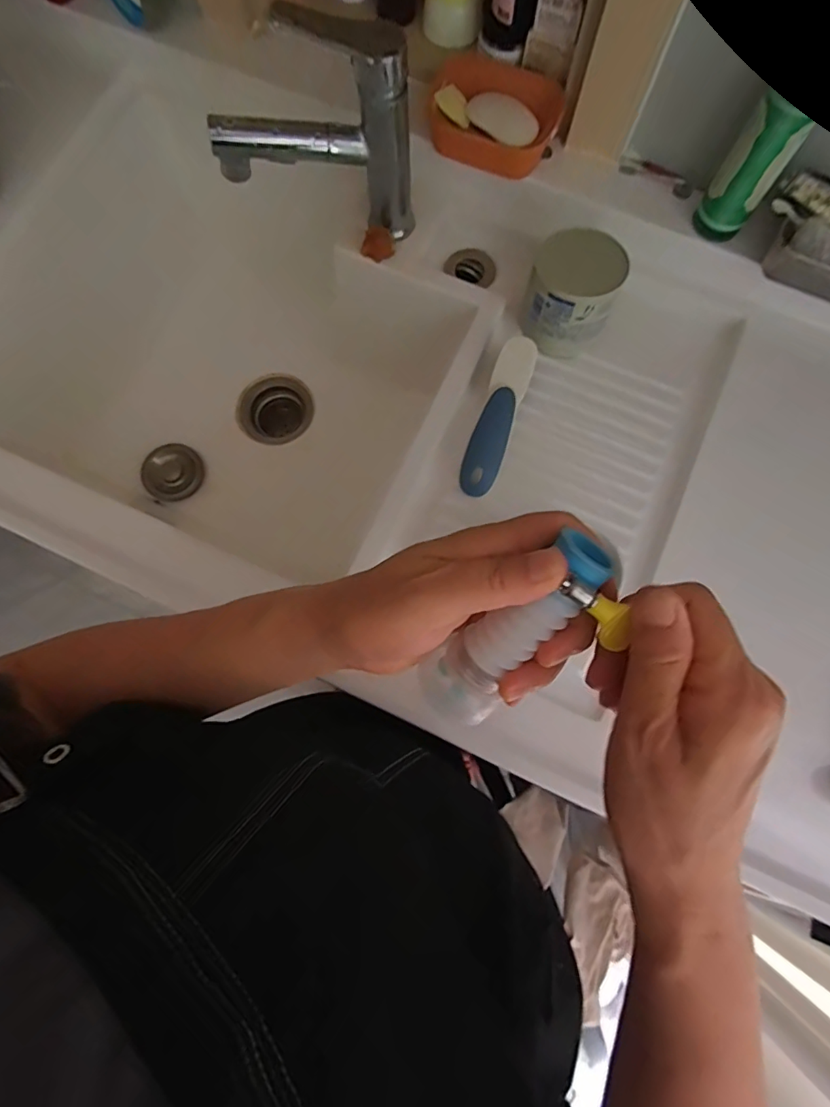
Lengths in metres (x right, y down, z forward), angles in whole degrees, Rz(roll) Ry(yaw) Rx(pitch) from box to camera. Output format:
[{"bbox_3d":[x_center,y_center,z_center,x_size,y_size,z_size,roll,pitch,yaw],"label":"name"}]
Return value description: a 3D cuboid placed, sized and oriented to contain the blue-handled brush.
[{"bbox_3d":[0.086,-0.144,0.523,0.038,0.036,0.152,19,79,4],"label":"blue-handled brush"}]

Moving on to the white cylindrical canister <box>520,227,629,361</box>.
[{"bbox_3d":[0.157,-0.261,0.523,0.085,0.075,0.089,0,78,0],"label":"white cylindrical canister"}]

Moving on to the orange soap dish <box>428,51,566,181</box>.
[{"bbox_3d":[0.084,-0.456,0.533,0.134,0.038,0.111,19,79,4],"label":"orange soap dish"}]

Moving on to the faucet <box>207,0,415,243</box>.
[{"bbox_3d":[-0.094,-0.389,0.492,0.180,0.179,0.054,-1,78,0],"label":"faucet"}]

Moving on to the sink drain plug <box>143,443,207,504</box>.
[{"bbox_3d":[-0.343,-0.114,0.728,0.080,0.023,0.078,-11,79,-14],"label":"sink drain plug"}]

